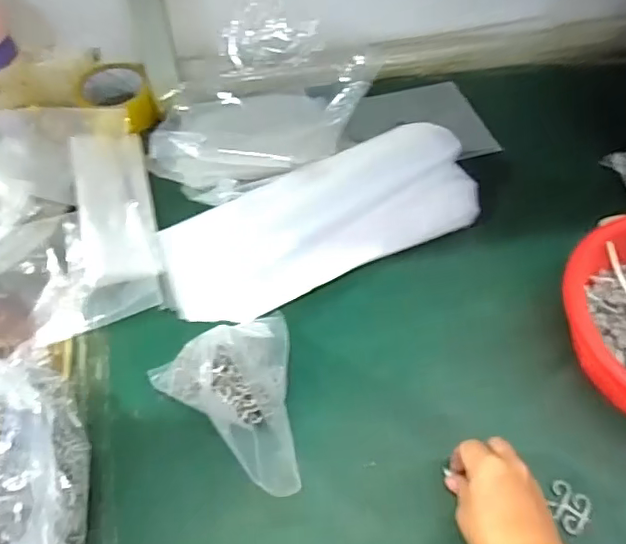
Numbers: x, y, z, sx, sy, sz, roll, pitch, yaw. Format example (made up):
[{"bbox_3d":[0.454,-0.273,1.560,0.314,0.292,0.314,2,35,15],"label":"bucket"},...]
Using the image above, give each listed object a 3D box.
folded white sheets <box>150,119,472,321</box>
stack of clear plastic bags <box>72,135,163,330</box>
[{"bbox_3d":[0.013,-0.060,0.612,0.362,0.051,0.130,-26,59,-16],"label":"folded white sheets"},{"bbox_3d":[-0.227,-0.064,0.646,0.085,0.026,0.265,-12,56,-7],"label":"stack of clear plastic bags"}]

